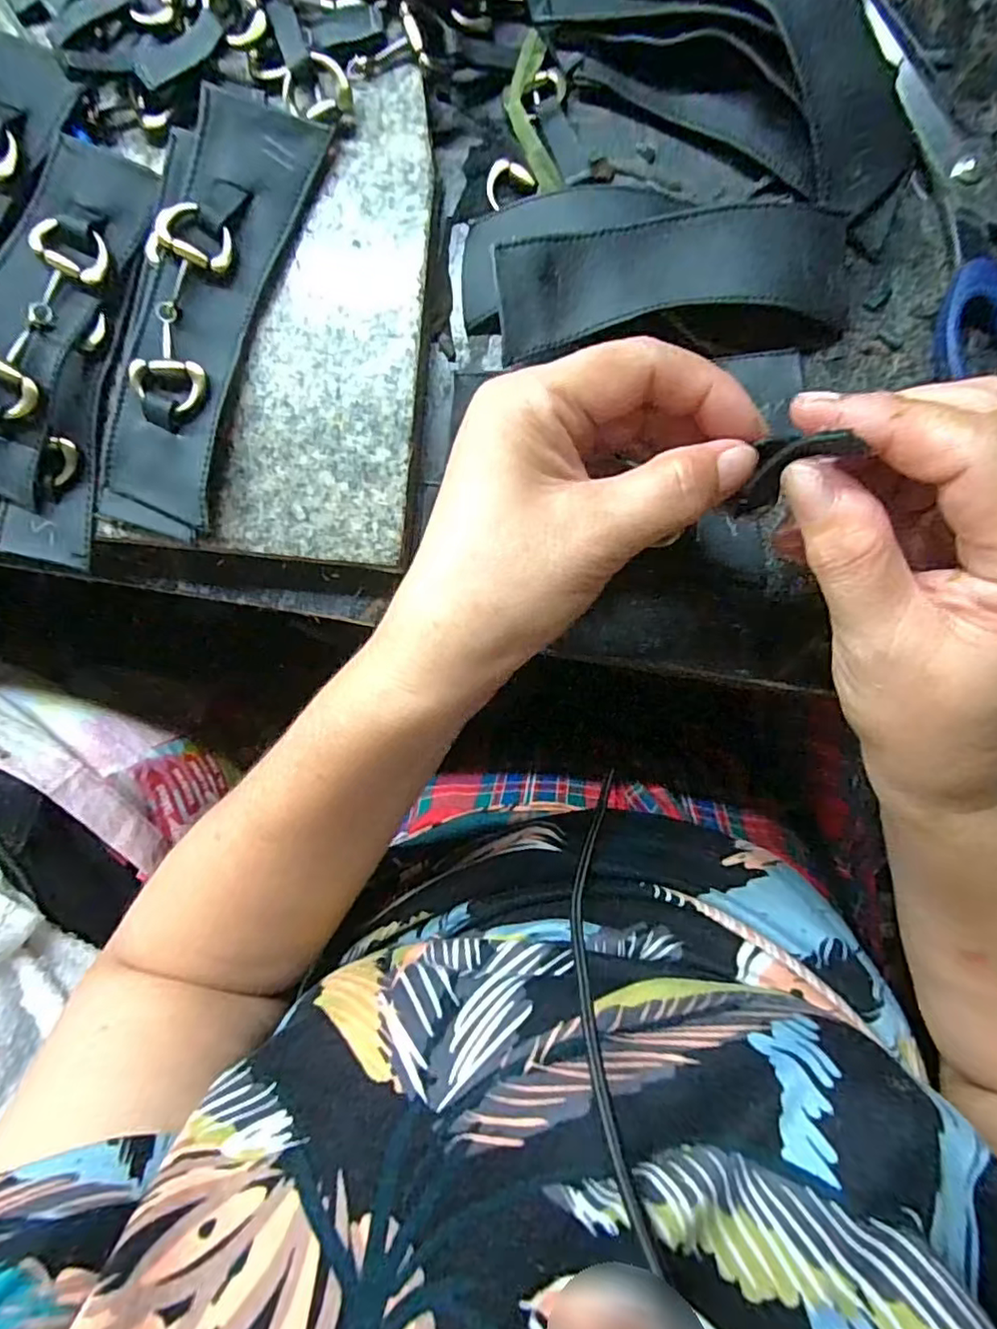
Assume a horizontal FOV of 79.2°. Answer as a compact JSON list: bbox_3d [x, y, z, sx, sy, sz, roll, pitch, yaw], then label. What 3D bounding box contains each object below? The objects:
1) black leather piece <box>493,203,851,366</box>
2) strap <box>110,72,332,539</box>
[{"bbox_3d":[0.065,-0.141,0.220,0.130,0.012,0.040,-7,99,1],"label":"black leather piece"},{"bbox_3d":[-0.108,-0.130,0.224,0.041,0.018,0.150,19,94,2],"label":"strap"}]

